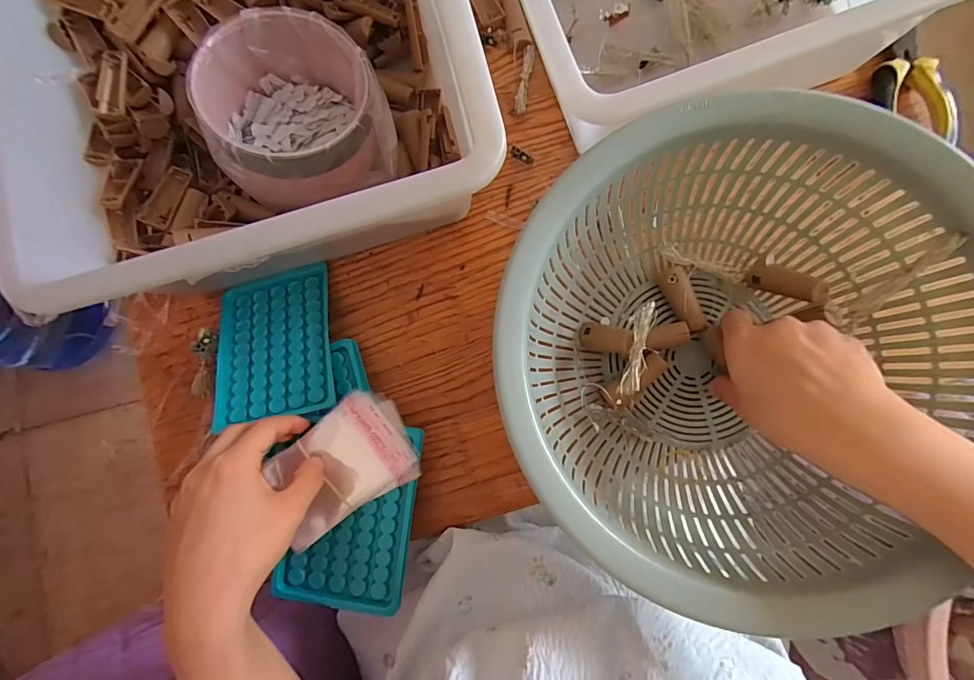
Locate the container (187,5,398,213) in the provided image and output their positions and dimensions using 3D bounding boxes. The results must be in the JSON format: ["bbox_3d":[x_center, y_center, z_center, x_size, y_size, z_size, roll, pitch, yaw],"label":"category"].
[{"bbox_3d":[-0.135,-0.163,0.334,0.125,0.084,0.125,2,77,-10],"label":"container"}]

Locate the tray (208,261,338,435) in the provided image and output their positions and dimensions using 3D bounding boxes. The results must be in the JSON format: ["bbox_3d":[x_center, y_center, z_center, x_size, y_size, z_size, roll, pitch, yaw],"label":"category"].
[{"bbox_3d":[-0.169,0.002,0.359,0.091,0.007,0.124,-12,65,3],"label":"tray"}]

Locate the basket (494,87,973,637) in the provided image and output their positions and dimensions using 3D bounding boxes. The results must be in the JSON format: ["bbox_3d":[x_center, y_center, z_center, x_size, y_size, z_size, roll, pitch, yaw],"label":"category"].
[{"bbox_3d":[0.152,0.004,0.294,0.268,0.115,0.266,0,84,4],"label":"basket"}]

